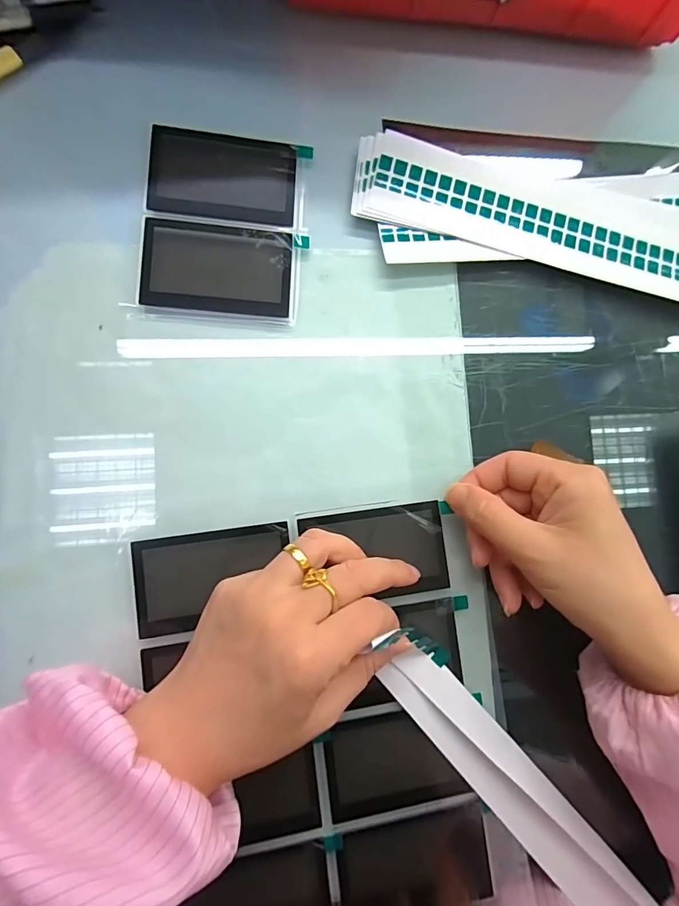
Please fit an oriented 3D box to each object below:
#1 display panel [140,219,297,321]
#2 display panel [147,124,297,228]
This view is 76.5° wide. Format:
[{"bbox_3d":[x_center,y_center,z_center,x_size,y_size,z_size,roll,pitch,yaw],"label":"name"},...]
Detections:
[{"bbox_3d":[-0.072,-0.110,0.256,0.085,0.004,0.051,3,85,-7],"label":"display panel"},{"bbox_3d":[-0.070,-0.169,0.263,0.085,0.004,0.057,3,82,-8],"label":"display panel"}]

